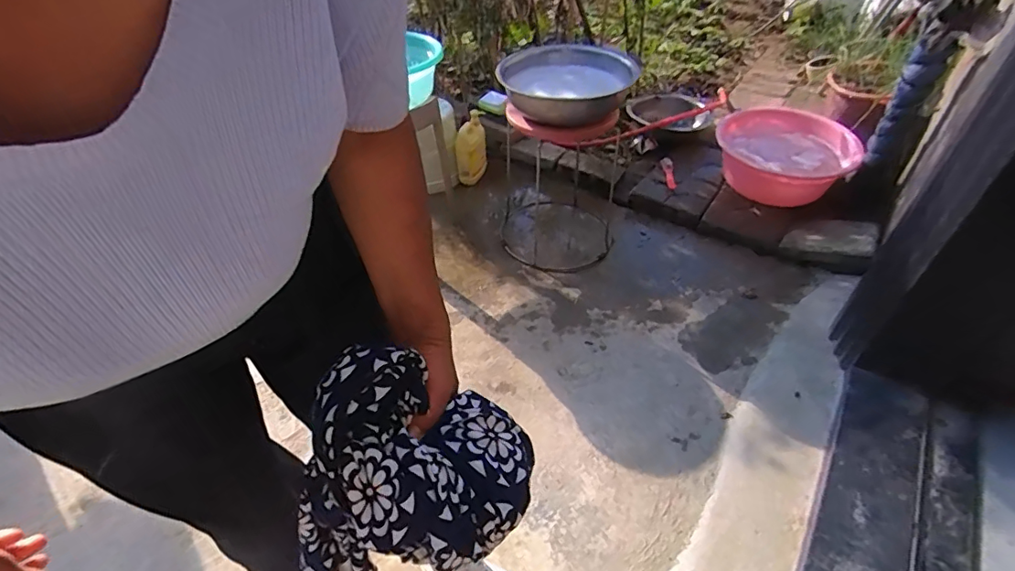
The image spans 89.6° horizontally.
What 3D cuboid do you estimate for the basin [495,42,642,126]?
[{"bbox_3d":[0.169,-0.562,1.386,0.349,0.098,0.349,4,45,5],"label":"basin"}]

